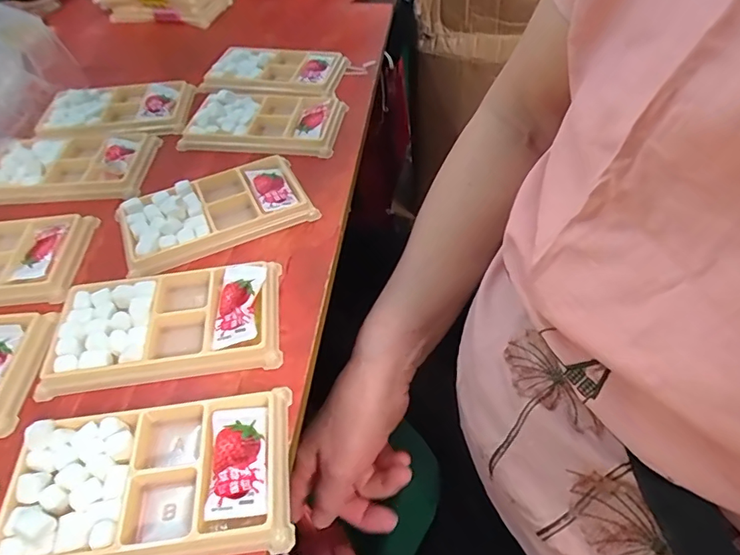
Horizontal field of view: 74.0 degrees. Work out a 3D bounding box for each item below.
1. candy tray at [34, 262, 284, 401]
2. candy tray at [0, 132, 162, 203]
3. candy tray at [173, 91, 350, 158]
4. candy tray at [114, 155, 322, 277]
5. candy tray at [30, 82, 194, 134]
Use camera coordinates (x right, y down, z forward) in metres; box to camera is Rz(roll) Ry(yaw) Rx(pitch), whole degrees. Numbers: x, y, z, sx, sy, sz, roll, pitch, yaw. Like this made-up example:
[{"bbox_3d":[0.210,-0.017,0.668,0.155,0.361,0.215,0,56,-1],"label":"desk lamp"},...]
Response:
[{"bbox_3d":[-0.123,0.027,0.301,0.132,0.016,0.076,-7,49,-2],"label":"candy tray"},{"bbox_3d":[-0.254,-0.098,0.416,0.133,0.018,0.086,-3,49,2],"label":"candy tray"},{"bbox_3d":[-0.095,-0.142,0.443,0.134,0.020,0.076,4,50,8],"label":"candy tray"},{"bbox_3d":[-0.115,-0.050,0.365,0.133,0.022,0.074,-22,51,-14],"label":"candy tray"},{"bbox_3d":[-0.239,-0.157,0.460,0.131,0.017,0.073,-8,49,-2],"label":"candy tray"}]

